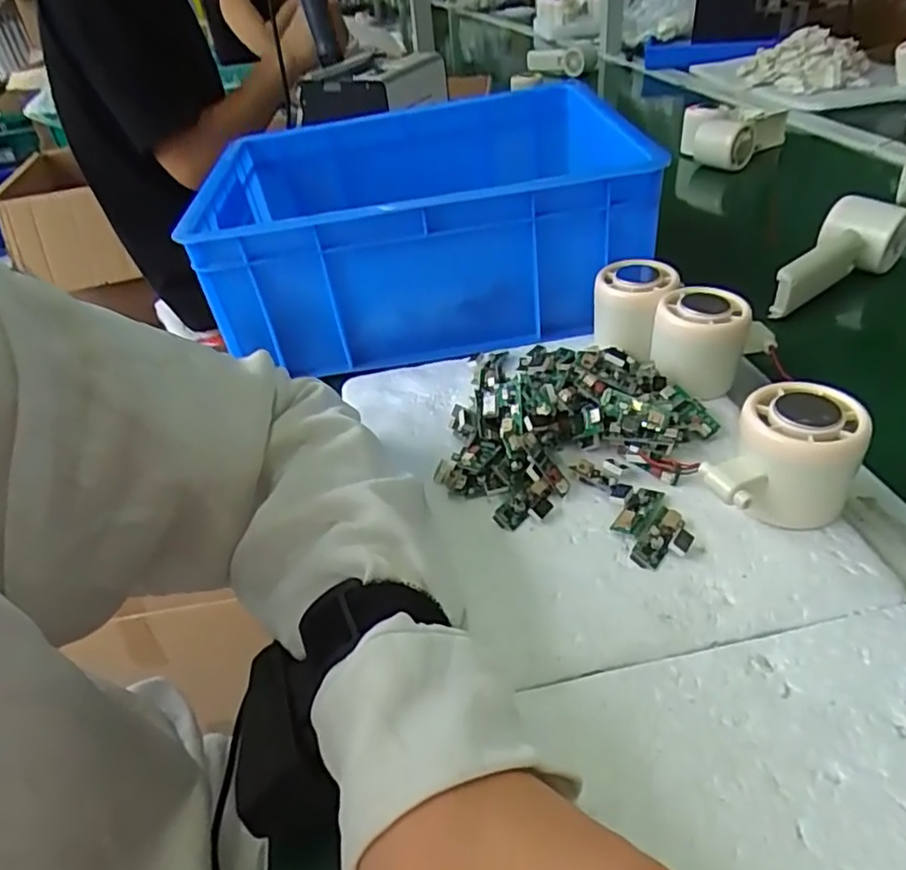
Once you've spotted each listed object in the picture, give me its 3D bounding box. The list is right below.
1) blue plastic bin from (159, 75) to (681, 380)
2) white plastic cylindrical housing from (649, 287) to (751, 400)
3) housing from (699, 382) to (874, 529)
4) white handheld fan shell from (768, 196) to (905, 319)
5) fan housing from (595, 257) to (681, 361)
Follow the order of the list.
[{"bbox_3d":[-0.027,-0.188,0.555,0.327,0.124,0.258,-7,38,0],"label":"blue plastic bin"},{"bbox_3d":[0.157,-0.059,0.417,0.056,0.055,0.051,17,44,27],"label":"white plastic cylindrical housing"},{"bbox_3d":[0.165,0.015,0.322,0.058,0.056,0.064,23,47,32],"label":"housing"},{"bbox_3d":[0.317,-0.144,0.530,0.056,0.054,0.143,26,49,37],"label":"white handheld fan shell"},{"bbox_3d":[0.127,-0.087,0.459,0.054,0.058,0.051,17,44,27],"label":"fan housing"}]

